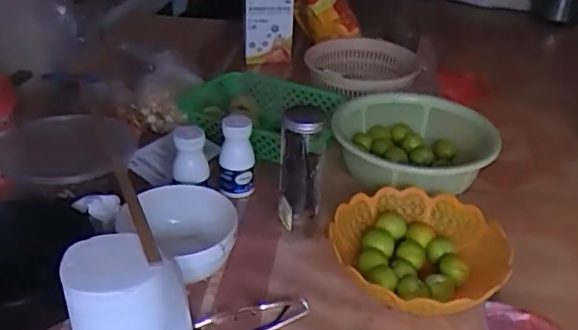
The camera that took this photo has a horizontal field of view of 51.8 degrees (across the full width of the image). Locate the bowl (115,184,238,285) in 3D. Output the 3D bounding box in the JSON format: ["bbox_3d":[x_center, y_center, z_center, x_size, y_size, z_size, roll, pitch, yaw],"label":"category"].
[{"bbox_3d":[-0.121,0.086,0.701,0.133,0.068,0.138,-17,37,-26],"label":"bowl"}]

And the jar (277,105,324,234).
[{"bbox_3d":[0.014,0.013,0.733,0.051,0.169,0.051,1,33,0],"label":"jar"}]

